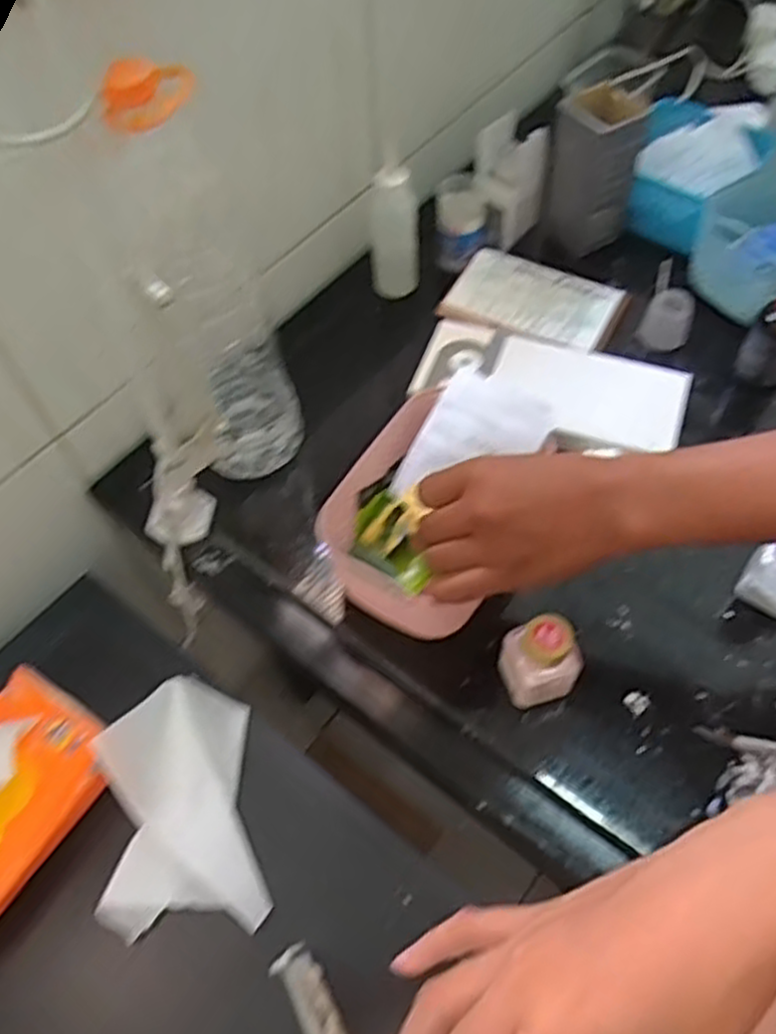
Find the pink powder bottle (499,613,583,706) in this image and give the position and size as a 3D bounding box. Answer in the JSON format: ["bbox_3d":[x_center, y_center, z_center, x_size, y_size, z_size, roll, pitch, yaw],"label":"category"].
[{"bbox_3d":[0.098,0.089,0.491,0.045,0.058,0.040,-11,57,-4],"label":"pink powder bottle"}]

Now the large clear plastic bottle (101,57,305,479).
[{"bbox_3d":[-0.132,-0.161,0.550,0.088,0.303,0.108,-33,62,-17],"label":"large clear plastic bottle"}]

